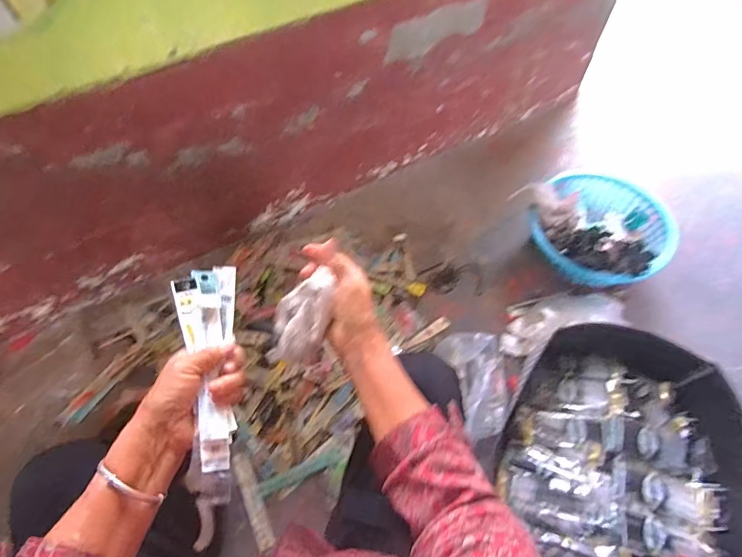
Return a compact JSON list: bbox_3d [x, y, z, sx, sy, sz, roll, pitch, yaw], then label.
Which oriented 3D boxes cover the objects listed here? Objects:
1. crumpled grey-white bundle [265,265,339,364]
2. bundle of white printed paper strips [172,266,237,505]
[{"bbox_3d":[-0.073,0.041,0.452,0.055,0.045,0.087,6,58,5],"label":"crumpled grey-white bundle"},{"bbox_3d":[-0.156,0.090,0.415,0.053,0.028,0.223,-10,67,-5],"label":"bundle of white printed paper strips"}]

